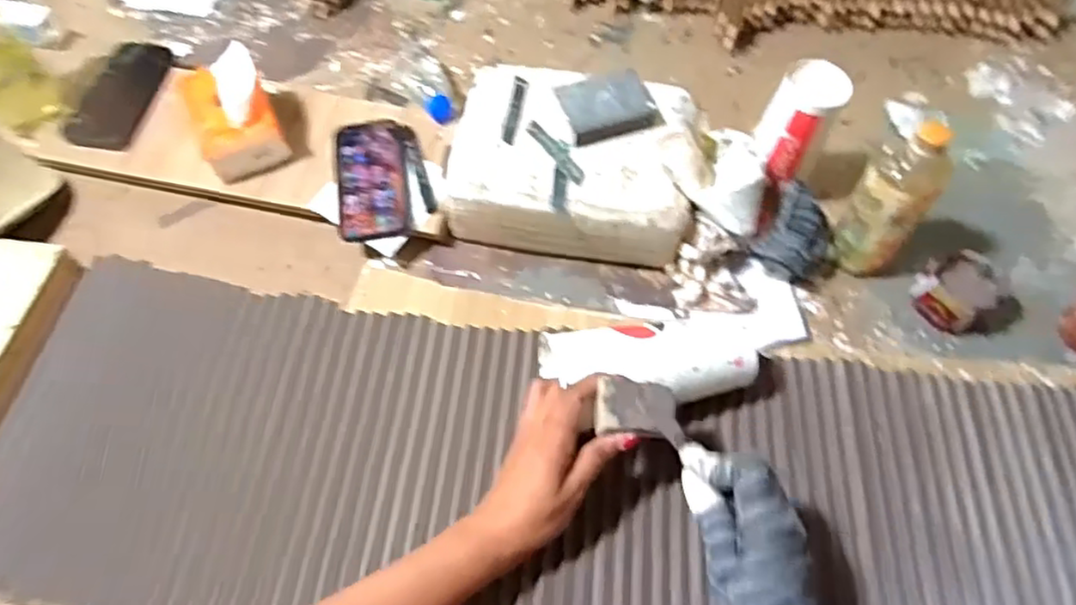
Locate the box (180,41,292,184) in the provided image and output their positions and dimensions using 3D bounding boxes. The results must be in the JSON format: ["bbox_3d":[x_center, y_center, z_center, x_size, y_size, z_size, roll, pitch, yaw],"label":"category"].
[{"bbox_3d":[-0.362,-0.224,0.788,0.095,0.091,0.137,-24,66,-11],"label":"box"}]

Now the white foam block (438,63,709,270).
[{"bbox_3d":[0.040,-0.162,0.756,0.263,0.079,0.205,10,65,5],"label":"white foam block"}]

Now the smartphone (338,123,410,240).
[{"bbox_3d":[-0.194,-0.148,0.783,0.079,0.011,0.160,-7,65,-4],"label":"smartphone"}]

